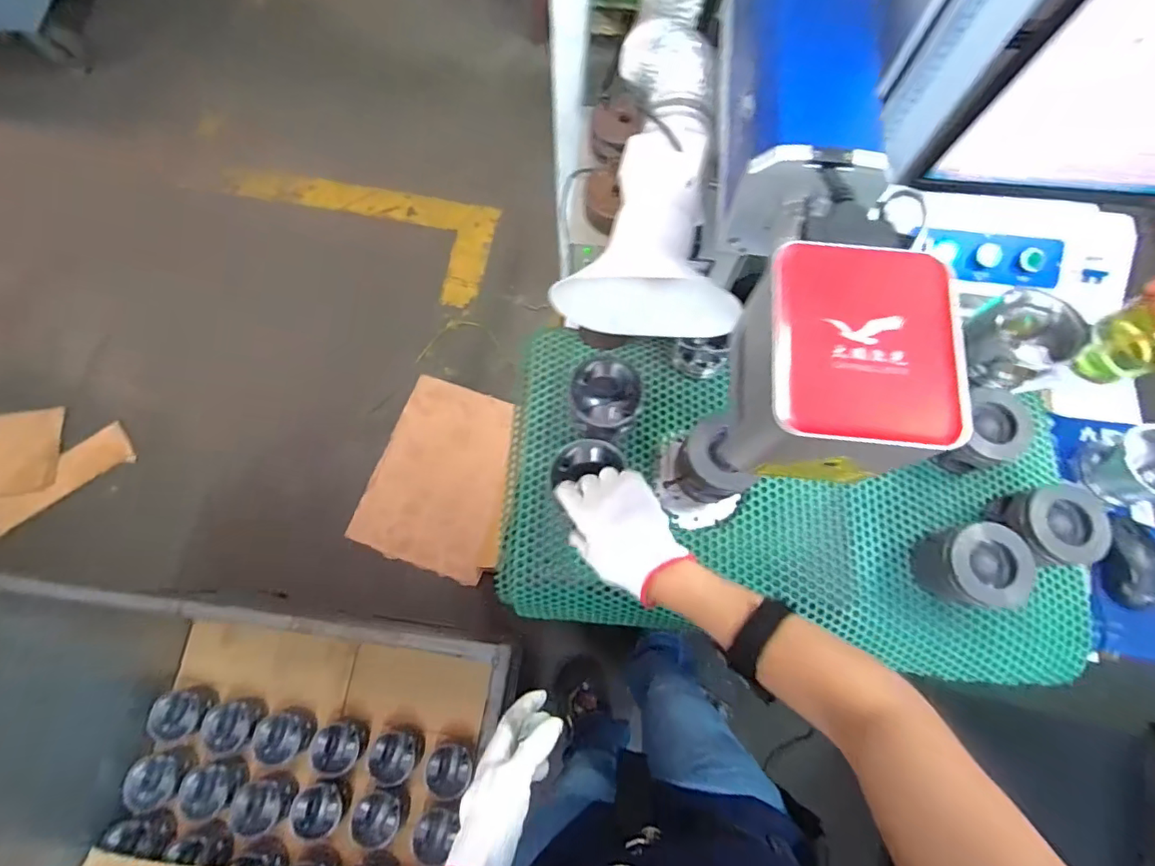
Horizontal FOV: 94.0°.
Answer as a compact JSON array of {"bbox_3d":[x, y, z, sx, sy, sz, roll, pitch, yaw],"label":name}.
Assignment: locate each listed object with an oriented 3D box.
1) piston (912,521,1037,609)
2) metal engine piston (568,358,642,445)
[{"bbox_3d":[0.455,0.153,0.614,0.091,0.086,0.086,0,73,-1],"label":"piston"},{"bbox_3d":[0.032,-0.038,0.670,0.082,0.072,0.089,0,73,-1],"label":"metal engine piston"}]

